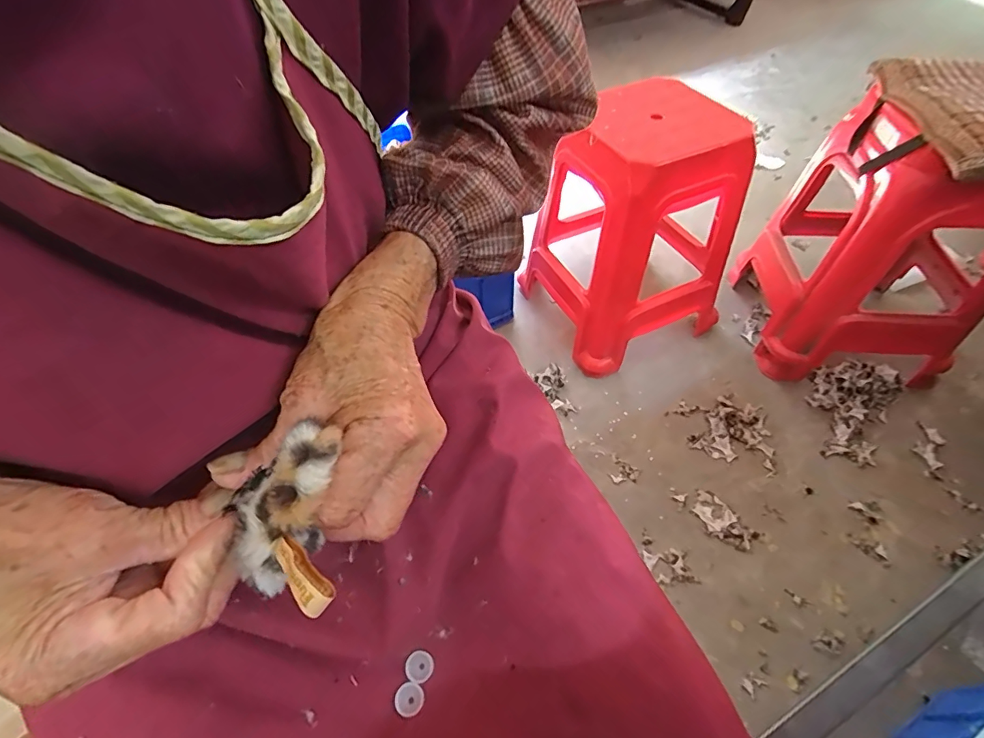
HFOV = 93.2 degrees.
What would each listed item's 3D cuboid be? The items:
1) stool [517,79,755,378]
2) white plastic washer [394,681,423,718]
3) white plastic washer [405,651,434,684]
[{"bbox_3d":[0.328,-0.300,1.048,0.376,0.497,0.376,-21,54,-13],"label":"stool"},{"bbox_3d":[-0.050,0.198,0.278,0.016,0.004,0.017,-1,53,2],"label":"white plastic washer"},{"bbox_3d":[-0.045,0.184,0.287,0.017,0.004,0.017,-1,53,2],"label":"white plastic washer"}]

